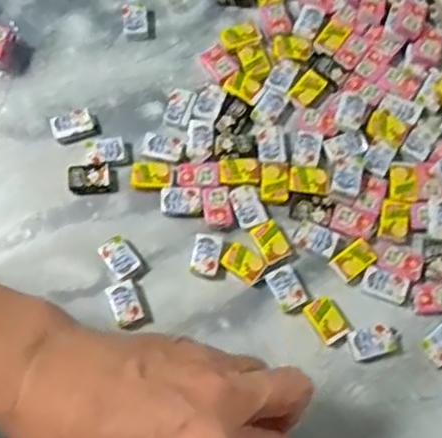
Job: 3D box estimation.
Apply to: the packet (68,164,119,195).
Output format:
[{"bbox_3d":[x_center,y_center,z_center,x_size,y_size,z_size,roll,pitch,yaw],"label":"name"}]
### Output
[{"bbox_3d":[-0.083,-0.026,0.404,0.031,0.005,0.019,-4,70,1],"label":"packet"}]

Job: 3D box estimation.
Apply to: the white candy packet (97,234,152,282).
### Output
[{"bbox_3d":[-0.060,0.025,0.387,0.021,0.008,0.030,-36,73,-10],"label":"white candy packet"}]

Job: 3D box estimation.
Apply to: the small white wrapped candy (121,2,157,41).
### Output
[{"bbox_3d":[-0.058,-0.141,0.446,0.023,0.011,0.028,-9,70,-1],"label":"small white wrapped candy"}]

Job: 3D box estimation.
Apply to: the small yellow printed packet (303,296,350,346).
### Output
[{"bbox_3d":[0.063,0.060,0.371,0.018,0.007,0.026,-31,72,-9],"label":"small yellow printed packet"}]

